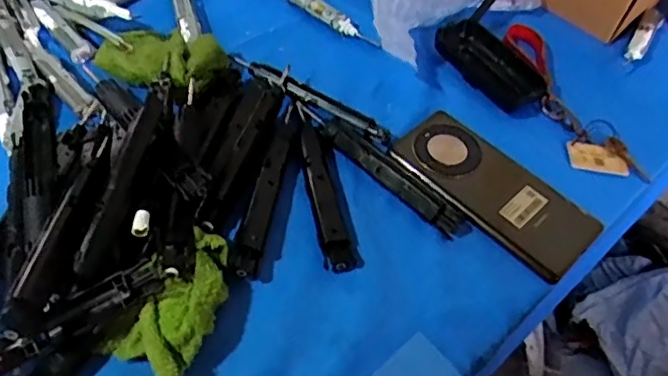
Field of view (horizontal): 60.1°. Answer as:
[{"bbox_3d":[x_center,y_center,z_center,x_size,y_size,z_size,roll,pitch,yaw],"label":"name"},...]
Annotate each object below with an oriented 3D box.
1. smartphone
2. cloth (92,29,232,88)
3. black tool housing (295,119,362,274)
[{"bbox_3d":[0.126,-0.002,0.461,0.166,0.011,0.076,39,57,22],"label":"smartphone"},{"bbox_3d":[-0.147,-0.114,0.503,0.101,0.026,0.072,24,52,11],"label":"cloth"},{"bbox_3d":[-0.010,-0.001,0.443,0.025,0.012,0.142,-9,53,-14],"label":"black tool housing"}]

